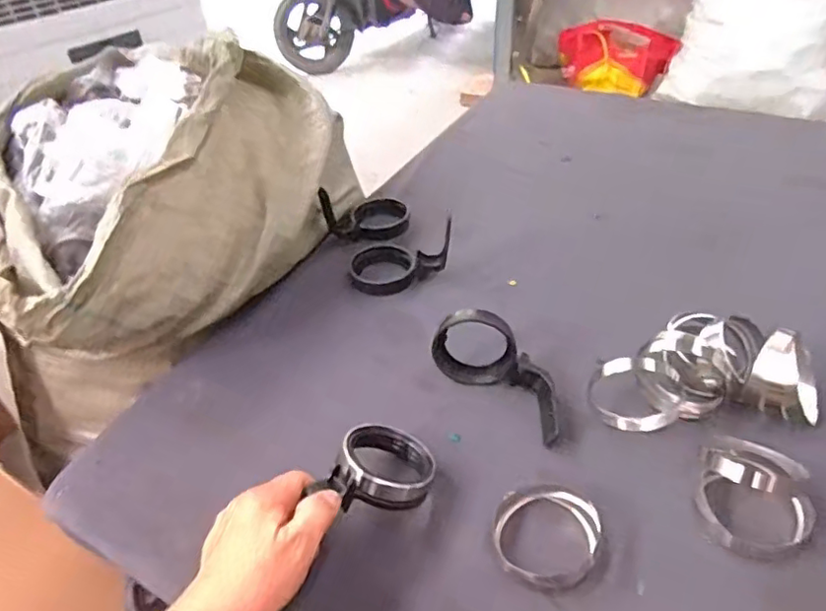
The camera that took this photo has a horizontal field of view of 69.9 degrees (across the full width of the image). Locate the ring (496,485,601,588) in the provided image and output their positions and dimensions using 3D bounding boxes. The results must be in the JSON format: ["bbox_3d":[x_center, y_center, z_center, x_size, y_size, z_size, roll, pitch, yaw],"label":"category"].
[{"bbox_3d":[0.089,0.154,0.403,0.071,0.028,0.058,16,43,21],"label":"ring"}]

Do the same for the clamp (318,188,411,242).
[{"bbox_3d":[-0.054,-0.118,0.698,0.096,0.067,0.074,-2,40,2],"label":"clamp"}]

